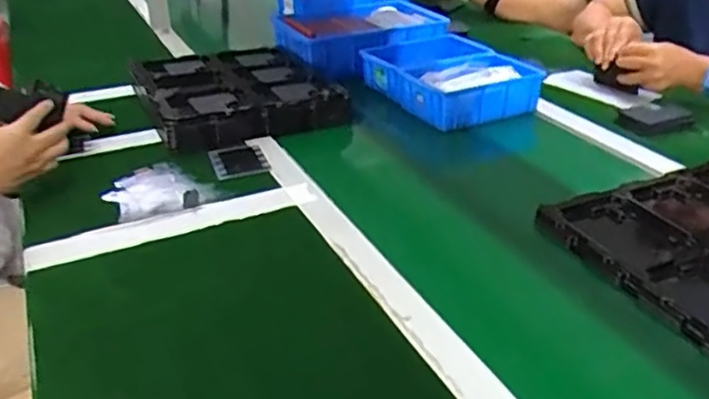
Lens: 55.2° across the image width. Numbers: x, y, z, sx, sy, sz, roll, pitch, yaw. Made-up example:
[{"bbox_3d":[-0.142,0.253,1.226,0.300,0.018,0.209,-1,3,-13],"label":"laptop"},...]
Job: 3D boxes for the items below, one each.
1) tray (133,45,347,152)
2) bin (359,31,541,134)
[{"bbox_3d":[-0.177,-0.163,1.037,0.272,0.056,0.272,-15,31,-21],"label":"tray"},{"bbox_3d":[0.152,-0.194,1.091,0.215,0.059,0.243,-17,32,-25],"label":"bin"}]

